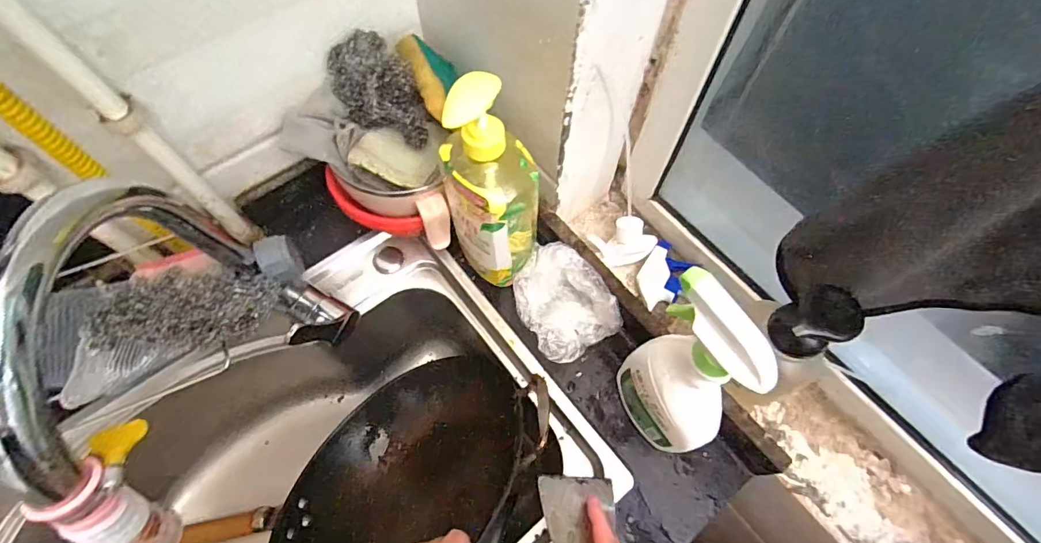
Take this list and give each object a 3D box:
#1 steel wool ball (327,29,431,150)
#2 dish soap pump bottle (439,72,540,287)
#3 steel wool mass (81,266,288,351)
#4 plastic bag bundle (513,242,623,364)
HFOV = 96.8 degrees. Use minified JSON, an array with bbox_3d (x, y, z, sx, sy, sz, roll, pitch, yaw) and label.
[{"bbox_3d":[-0.154,-0.190,0.501,0.080,0.097,0.095,-23,67,-10],"label":"steel wool ball"},{"bbox_3d":[-0.027,-0.070,0.453,0.082,0.263,0.079,0,65,0],"label":"dish soap pump bottle"},{"bbox_3d":[-0.264,0.025,0.371,0.125,0.035,0.075,-5,65,-3],"label":"steel wool mass"},{"bbox_3d":[0.045,0.031,0.521,0.090,0.059,0.121,-30,69,-13],"label":"plastic bag bundle"}]

